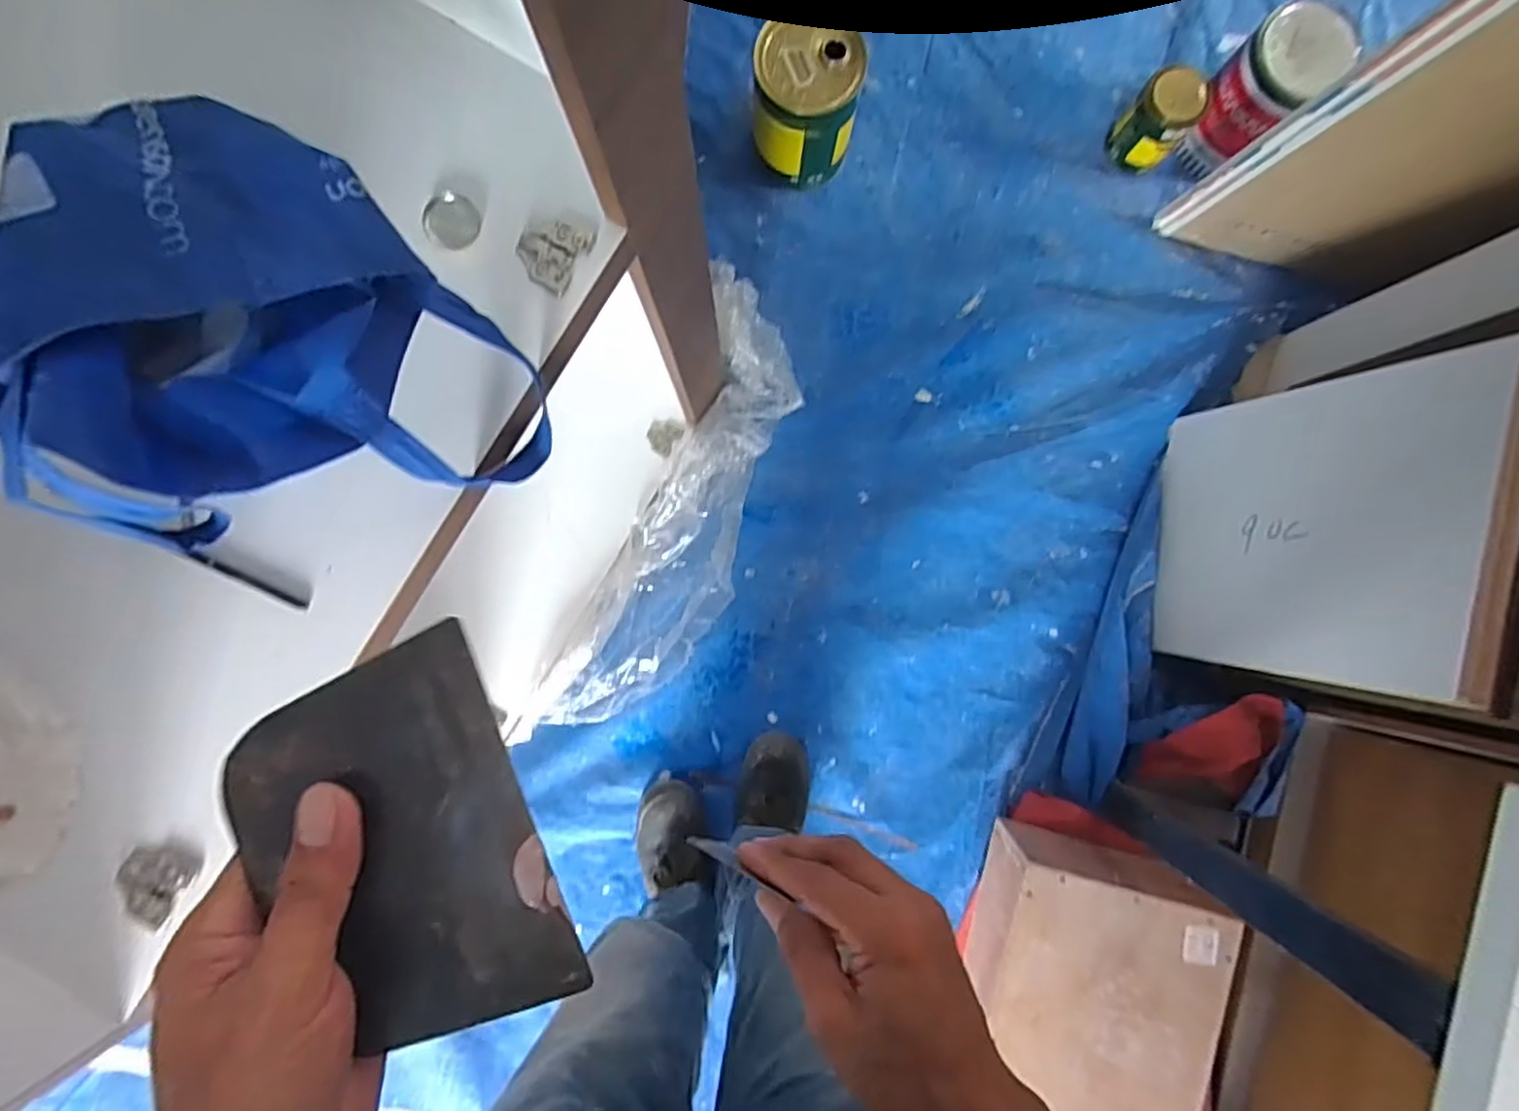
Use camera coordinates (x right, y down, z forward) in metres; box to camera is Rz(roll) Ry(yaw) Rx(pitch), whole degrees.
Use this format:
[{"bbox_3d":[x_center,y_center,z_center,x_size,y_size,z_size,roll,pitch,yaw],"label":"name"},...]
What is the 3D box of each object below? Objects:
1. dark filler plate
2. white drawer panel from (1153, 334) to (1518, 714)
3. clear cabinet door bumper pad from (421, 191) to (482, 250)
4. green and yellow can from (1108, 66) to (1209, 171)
[{"bbox_3d":[-0.131,0.109,0.260,0.094,0.005,0.139,-21,91,-8],"label":"dark filler plate"},{"bbox_3d":[0.724,-0.033,0.958,0.049,0.485,0.395,11,86,-11],"label":"white drawer panel"},{"bbox_3d":[-0.230,-0.250,0.531,0.042,0.012,0.038,-38,89,-3],"label":"clear cabinet door bumper pad"},{"bbox_3d":[0.650,-0.713,1.164,0.105,0.152,0.094,42,87,1],"label":"green and yellow can"}]

